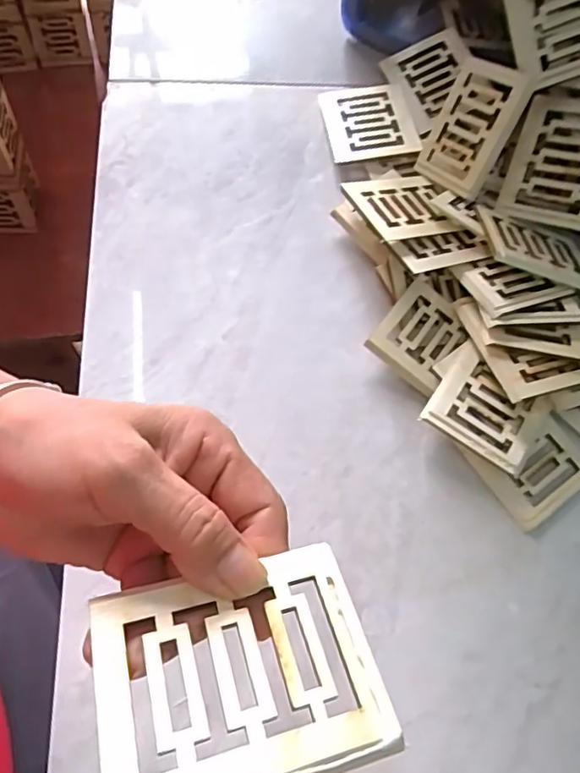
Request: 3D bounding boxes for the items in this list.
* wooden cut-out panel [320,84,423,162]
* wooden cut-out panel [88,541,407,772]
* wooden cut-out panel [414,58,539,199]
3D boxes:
[{"bbox_3d":[0.061,-0.209,0.455,0.066,0.005,0.076,-10,65,0],"label":"wooden cut-out panel"},{"bbox_3d":[-0.015,0.085,0.170,0.081,0.004,0.065,-9,47,-17],"label":"wooden cut-out panel"},{"bbox_3d":[0.127,-0.182,0.403,0.010,0.081,0.061,-5,39,-38],"label":"wooden cut-out panel"}]

